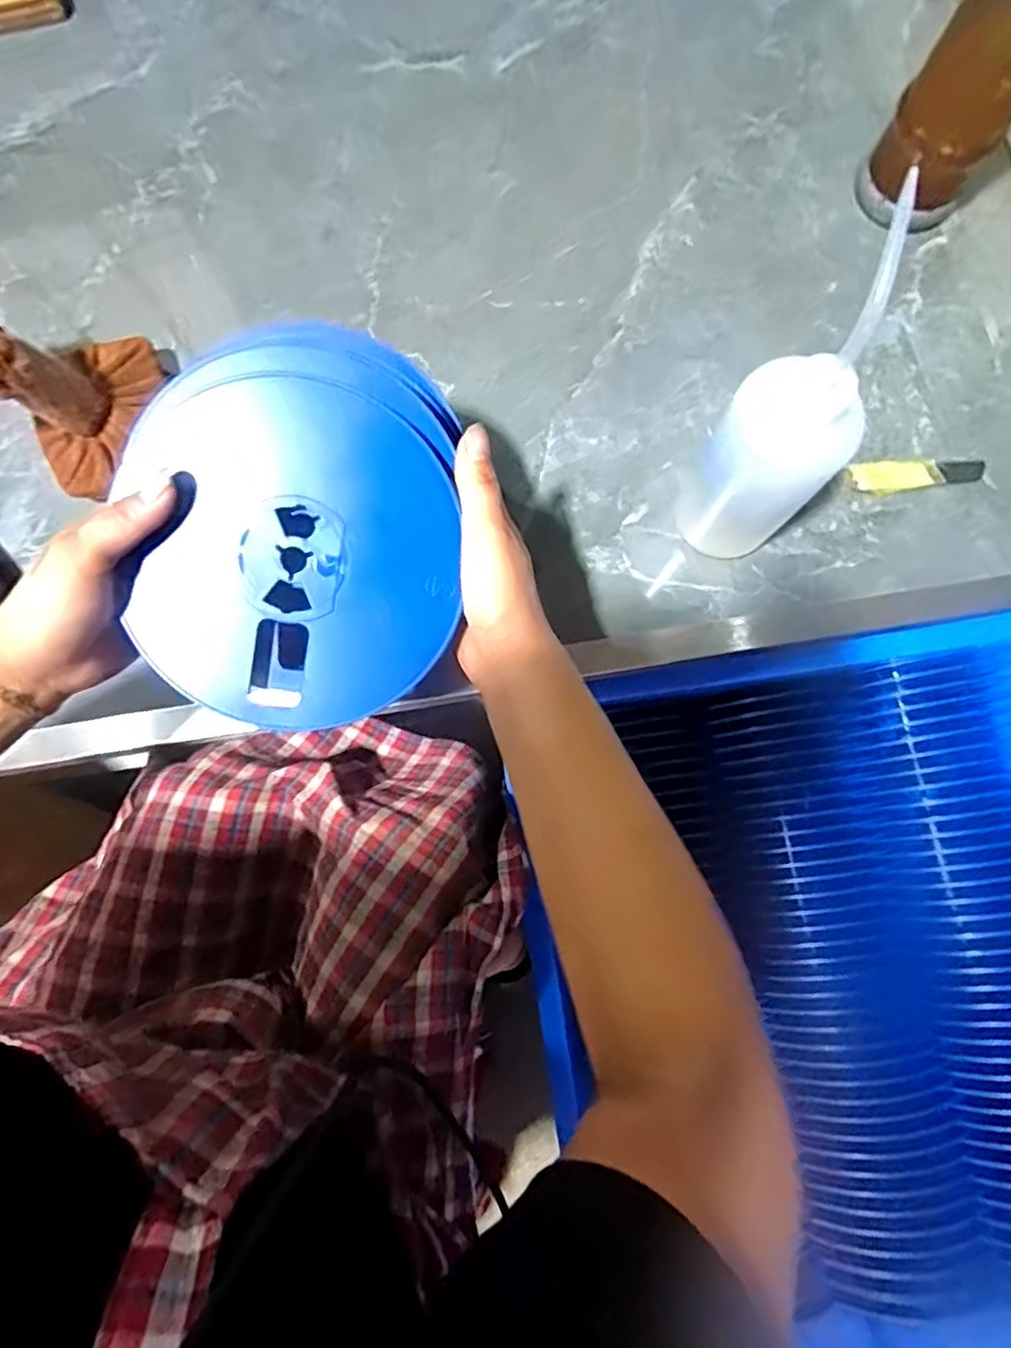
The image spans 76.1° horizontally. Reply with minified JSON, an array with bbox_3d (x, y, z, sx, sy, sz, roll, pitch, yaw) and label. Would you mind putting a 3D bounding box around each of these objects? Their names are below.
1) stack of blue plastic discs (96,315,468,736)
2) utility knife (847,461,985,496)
[{"bbox_3d":[-0.107,-0.072,0.343,0.156,0.045,0.189,-2,102,-10],"label":"stack of blue plastic discs"},{"bbox_3d":[0.310,-0.148,0.483,0.102,0.008,0.022,-5,80,0],"label":"utility knife"}]

